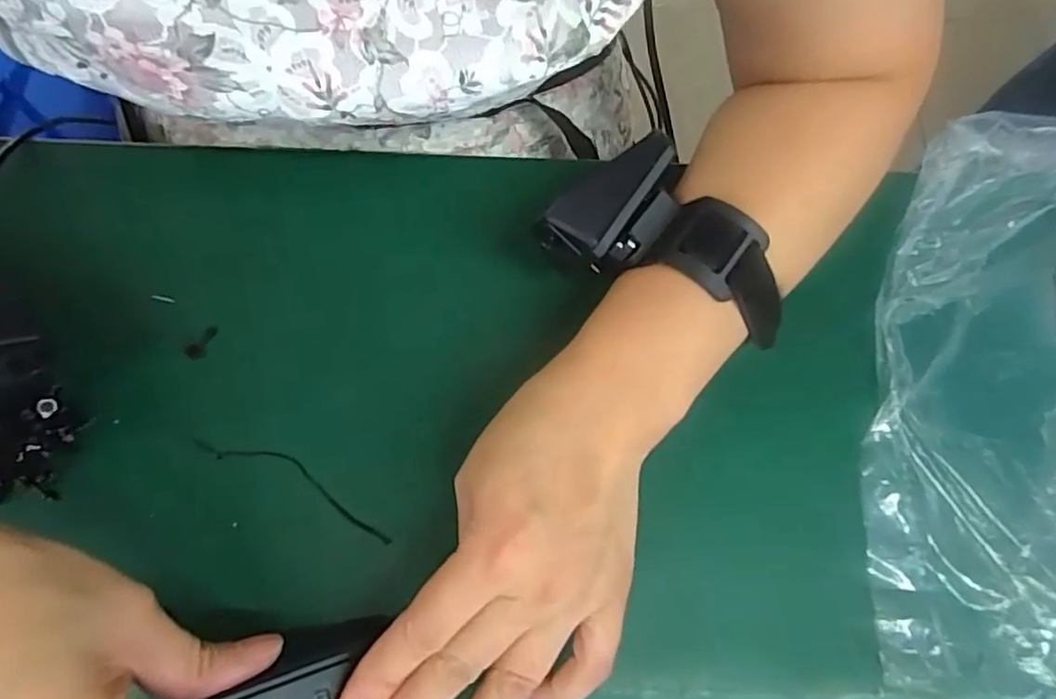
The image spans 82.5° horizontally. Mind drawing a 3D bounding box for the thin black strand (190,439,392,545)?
[{"bbox_3d":[-0.102,0.057,0.263,0.099,0.004,0.014,24,74,7],"label":"thin black strand"}]

